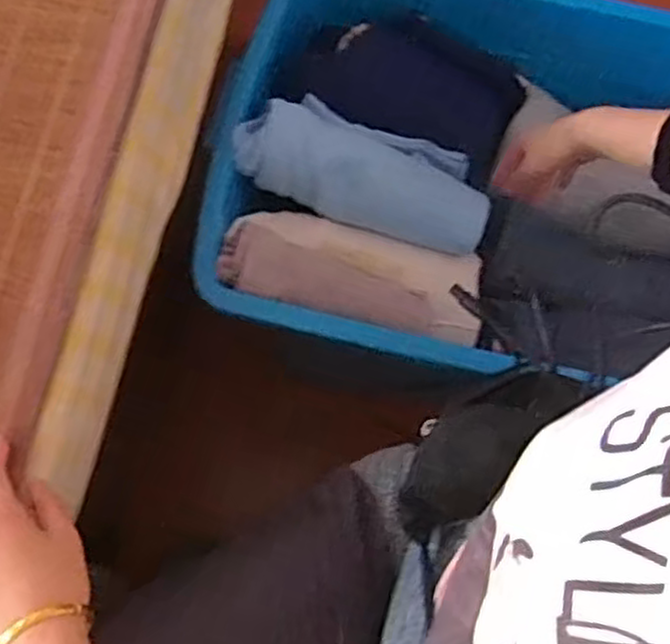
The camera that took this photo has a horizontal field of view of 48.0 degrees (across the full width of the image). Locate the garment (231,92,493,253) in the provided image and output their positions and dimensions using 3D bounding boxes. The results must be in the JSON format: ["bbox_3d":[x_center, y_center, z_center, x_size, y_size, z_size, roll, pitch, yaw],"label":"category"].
[{"bbox_3d":[0.032,-0.160,0.800,0.275,0.073,0.117,15,70,-19],"label":"garment"}]

